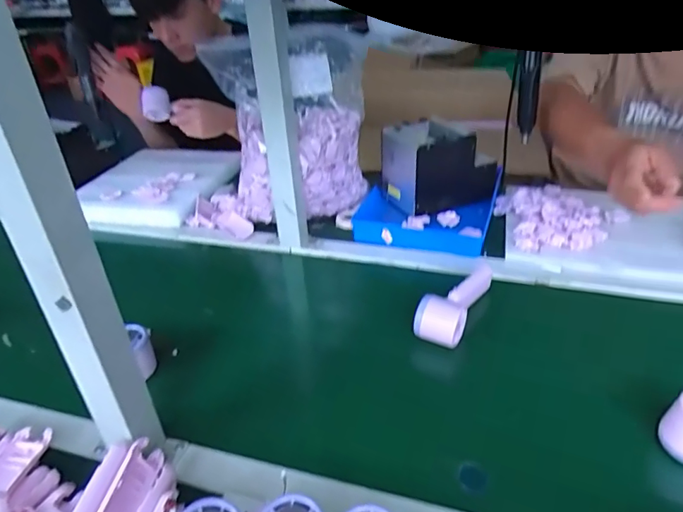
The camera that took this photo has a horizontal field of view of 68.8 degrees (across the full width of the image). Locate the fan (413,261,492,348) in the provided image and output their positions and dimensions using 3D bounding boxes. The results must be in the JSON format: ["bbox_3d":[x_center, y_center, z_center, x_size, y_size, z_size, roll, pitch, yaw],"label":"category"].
[{"bbox_3d":[0.158,0.055,0.689,0.055,0.057,0.161,16,37,27],"label":"fan"}]

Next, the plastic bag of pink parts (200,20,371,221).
[{"bbox_3d":[-0.082,-0.211,0.874,0.255,0.309,0.154,-4,32,-1],"label":"plastic bag of pink parts"}]

